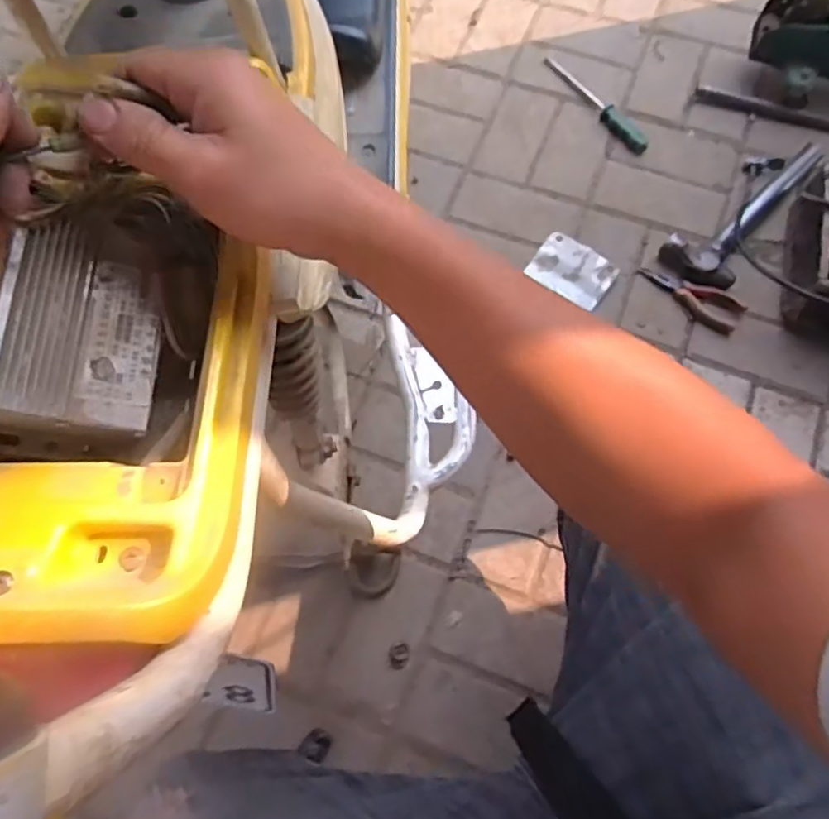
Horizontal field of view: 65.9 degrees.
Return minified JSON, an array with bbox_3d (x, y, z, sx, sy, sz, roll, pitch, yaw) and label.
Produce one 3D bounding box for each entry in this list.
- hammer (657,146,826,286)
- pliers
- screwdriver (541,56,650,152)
[{"bbox_3d":[0.508,-0.309,0.960,0.110,0.057,0.313,42,76,13],"label":"hammer"},{"bbox_3d":[0.396,-0.161,0.925,0.149,0.022,0.054,28,72,11],"label":"pliers"},{"bbox_3d":[0.298,-0.507,1.049,0.034,0.024,0.235,-32,72,-11],"label":"screwdriver"}]

